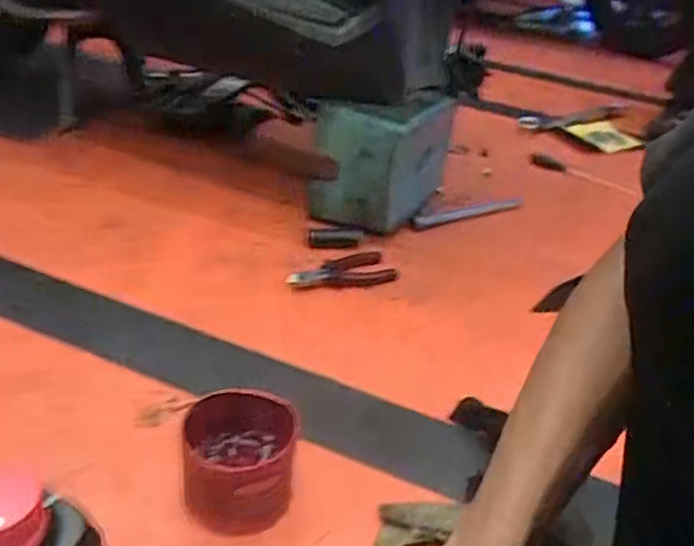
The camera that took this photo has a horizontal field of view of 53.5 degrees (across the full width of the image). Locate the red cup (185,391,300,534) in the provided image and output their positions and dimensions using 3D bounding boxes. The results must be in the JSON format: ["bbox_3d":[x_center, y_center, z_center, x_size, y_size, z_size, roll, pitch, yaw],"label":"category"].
[{"bbox_3d":[-0.093,0.167,0.603,0.095,0.086,0.092,6,31,-3],"label":"red cup"}]

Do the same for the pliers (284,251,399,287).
[{"bbox_3d":[-0.007,-0.002,0.966,0.168,0.022,0.057,-14,37,-31],"label":"pliers"}]

